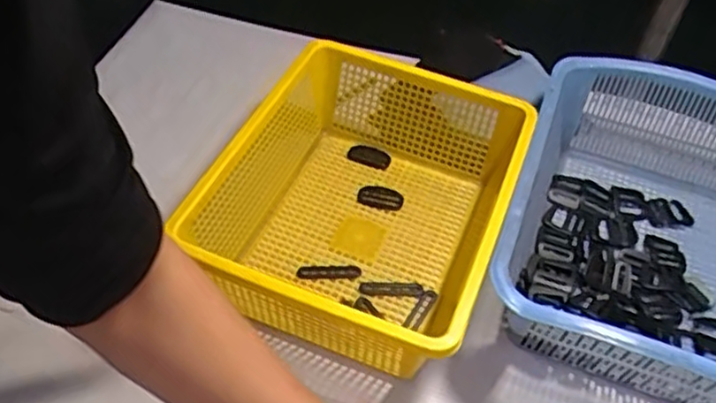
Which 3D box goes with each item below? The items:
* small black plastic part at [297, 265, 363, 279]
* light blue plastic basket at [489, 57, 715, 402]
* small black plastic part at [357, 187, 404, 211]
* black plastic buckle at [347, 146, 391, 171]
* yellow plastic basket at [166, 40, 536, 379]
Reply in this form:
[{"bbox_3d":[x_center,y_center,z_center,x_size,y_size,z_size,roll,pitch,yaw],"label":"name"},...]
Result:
[{"bbox_3d":[-0.027,0.065,0.648,0.057,0.013,0.011,7,47,1],"label":"small black plastic part"},{"bbox_3d":[0.275,0.022,0.650,0.261,0.107,0.367,18,48,11],"label":"light blue plastic basket"},{"bbox_3d":[0.022,-0.003,0.709,0.046,0.010,0.021,14,47,7],"label":"small black plastic part"},{"bbox_3d":[0.011,-0.047,0.749,0.045,0.007,0.026,12,47,5],"label":"black plastic buckle"},{"bbox_3d":[0.009,-0.007,0.647,0.234,0.106,0.272,18,48,11],"label":"yellow plastic basket"}]

